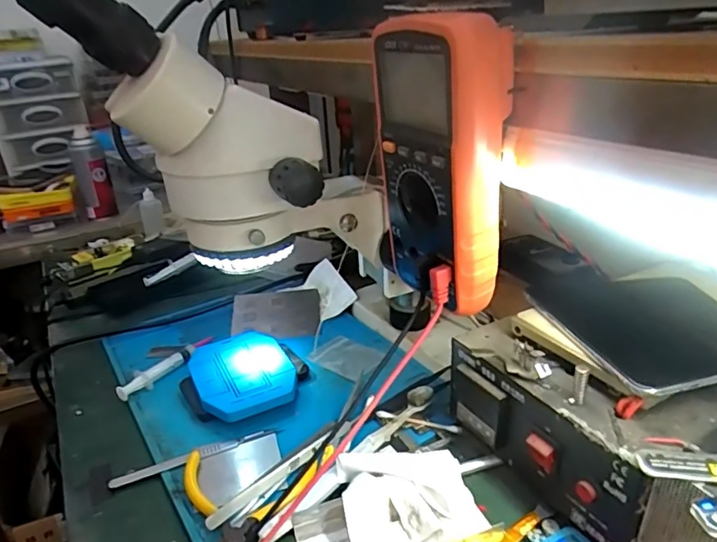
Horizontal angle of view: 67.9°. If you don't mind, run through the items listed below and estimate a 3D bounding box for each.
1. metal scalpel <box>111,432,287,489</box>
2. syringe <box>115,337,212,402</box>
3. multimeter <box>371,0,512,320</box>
[{"bbox_3d":[-0.130,0.148,0.431,0.134,0.007,0.013,-16,27,-22],"label":"metal scalpel"},{"bbox_3d":[-0.193,0.098,0.538,0.017,0.018,0.107,16,32,37],"label":"syringe"},{"bbox_3d":[0.055,-0.068,0.339,0.048,0.171,0.087,-16,27,-24],"label":"multimeter"}]

